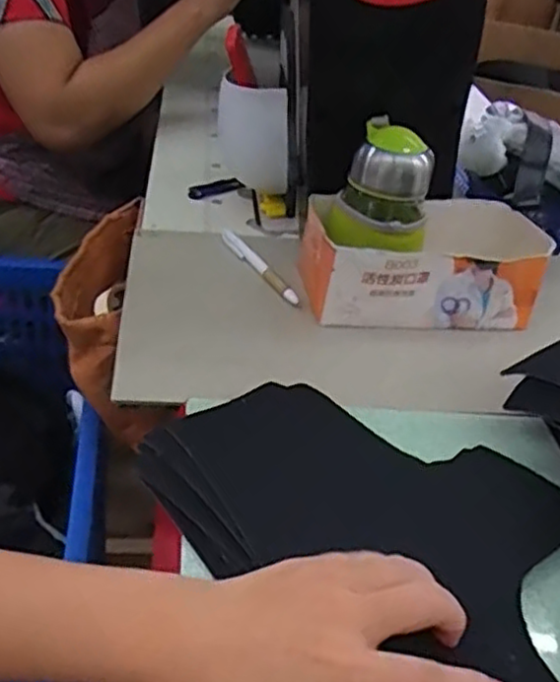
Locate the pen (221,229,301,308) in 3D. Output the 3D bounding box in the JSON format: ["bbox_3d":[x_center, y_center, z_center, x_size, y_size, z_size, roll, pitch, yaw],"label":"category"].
[{"bbox_3d":[-0.019,-0.068,0.642,0.015,0.011,0.139,-11,41,-26],"label":"pen"}]

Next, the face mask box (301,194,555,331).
[{"bbox_3d":[0.120,-0.067,0.611,0.202,0.073,0.095,2,37,-10],"label":"face mask box"}]

